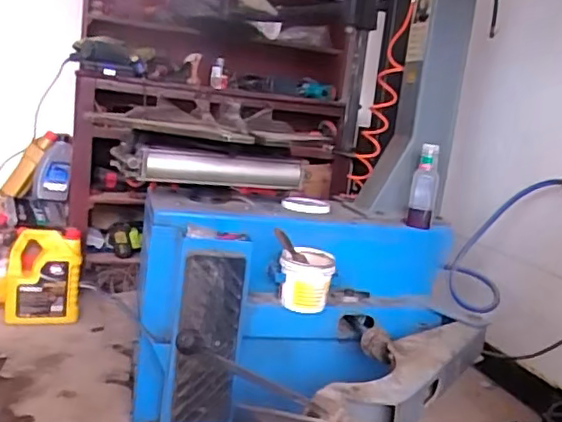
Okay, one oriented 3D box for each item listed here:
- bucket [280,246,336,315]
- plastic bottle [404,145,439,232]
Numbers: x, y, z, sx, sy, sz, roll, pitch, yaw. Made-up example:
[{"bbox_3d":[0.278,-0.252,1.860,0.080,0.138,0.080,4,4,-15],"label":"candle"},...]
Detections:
[{"bbox_3d":[0.057,0.157,1.355,0.115,0.125,0.123,6,10,-1],"label":"bucket"},{"bbox_3d":[0.358,-0.058,1.505,0.067,0.205,0.075,9,10,14],"label":"plastic bottle"}]

